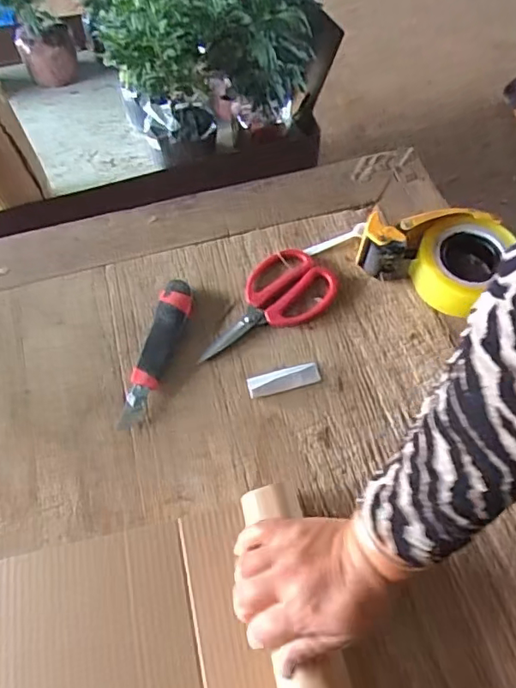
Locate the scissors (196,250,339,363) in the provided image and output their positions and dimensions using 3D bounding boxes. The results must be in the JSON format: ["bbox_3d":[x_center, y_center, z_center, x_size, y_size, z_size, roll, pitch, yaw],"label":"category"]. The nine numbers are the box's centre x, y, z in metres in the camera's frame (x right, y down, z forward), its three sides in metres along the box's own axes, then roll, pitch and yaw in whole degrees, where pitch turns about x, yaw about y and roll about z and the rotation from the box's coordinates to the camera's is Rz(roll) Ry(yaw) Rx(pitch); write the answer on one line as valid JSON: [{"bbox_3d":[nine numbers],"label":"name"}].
[{"bbox_3d":[0.008,-0.042,0.624,0.182,0.017,0.095,-41,68,-20],"label":"scissors"}]

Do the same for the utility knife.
[{"bbox_3d":[-0.111,0.007,0.598,0.036,0.021,0.182,11,61,6],"label":"utility knife"}]

